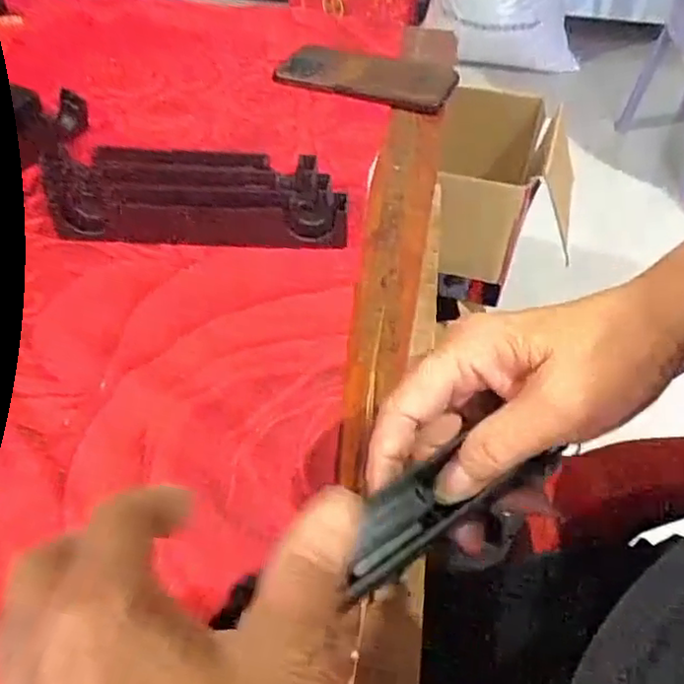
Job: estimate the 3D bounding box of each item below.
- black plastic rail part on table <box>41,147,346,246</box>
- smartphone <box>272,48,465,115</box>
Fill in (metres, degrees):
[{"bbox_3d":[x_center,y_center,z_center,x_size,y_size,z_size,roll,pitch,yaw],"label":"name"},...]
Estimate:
[{"bbox_3d":[-0.102,-0.103,0.463,0.205,0.032,0.070,2,47,1],"label":"black plastic rail part on table"},{"bbox_3d":[0.023,-0.253,0.625,0.156,0.015,0.076,16,48,13],"label":"smartphone"}]

